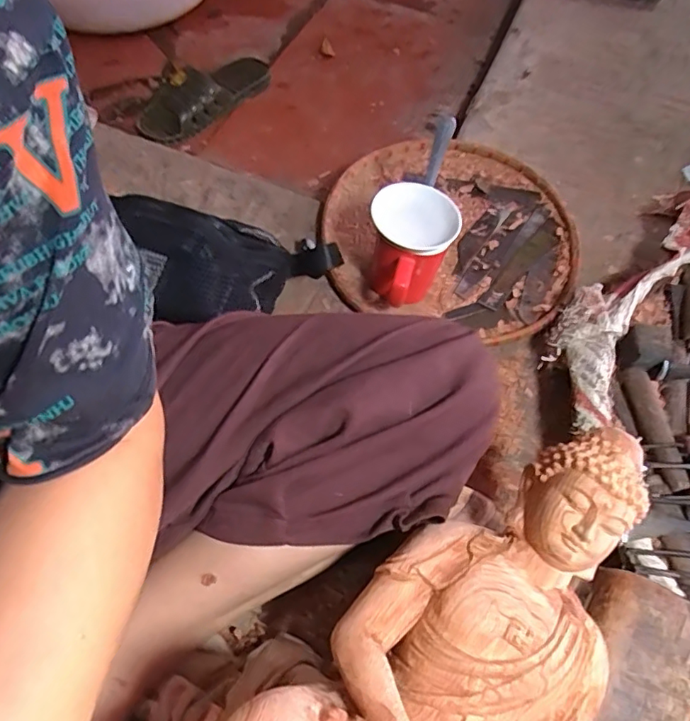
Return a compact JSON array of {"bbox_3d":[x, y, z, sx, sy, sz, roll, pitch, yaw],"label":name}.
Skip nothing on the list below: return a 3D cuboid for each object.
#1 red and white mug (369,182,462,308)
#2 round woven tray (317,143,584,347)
[{"bbox_3d":[0.062,-0.109,0.562,0.084,0.114,0.124,20,62,7],"label":"red and white mug"},{"bbox_3d":[0.132,-0.165,0.648,0.300,0.026,0.294,2,61,-3],"label":"round woven tray"}]

